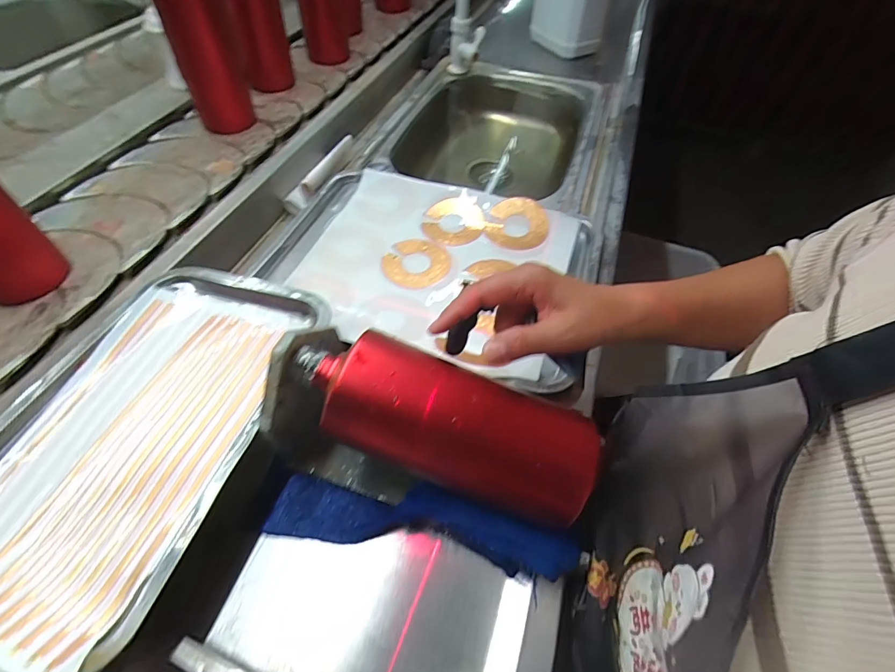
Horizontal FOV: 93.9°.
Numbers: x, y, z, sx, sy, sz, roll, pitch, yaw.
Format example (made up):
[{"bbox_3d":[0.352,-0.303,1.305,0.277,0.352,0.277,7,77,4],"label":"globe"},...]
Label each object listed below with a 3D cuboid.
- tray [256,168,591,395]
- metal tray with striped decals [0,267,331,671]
[{"bbox_3d":[-0.019,-0.094,0.511,0.372,0.036,0.284,14,59,5],"label":"tray"},{"bbox_3d":[-0.247,0.065,0.336,0.199,0.026,0.302,13,52,9],"label":"metal tray with striped decals"}]

